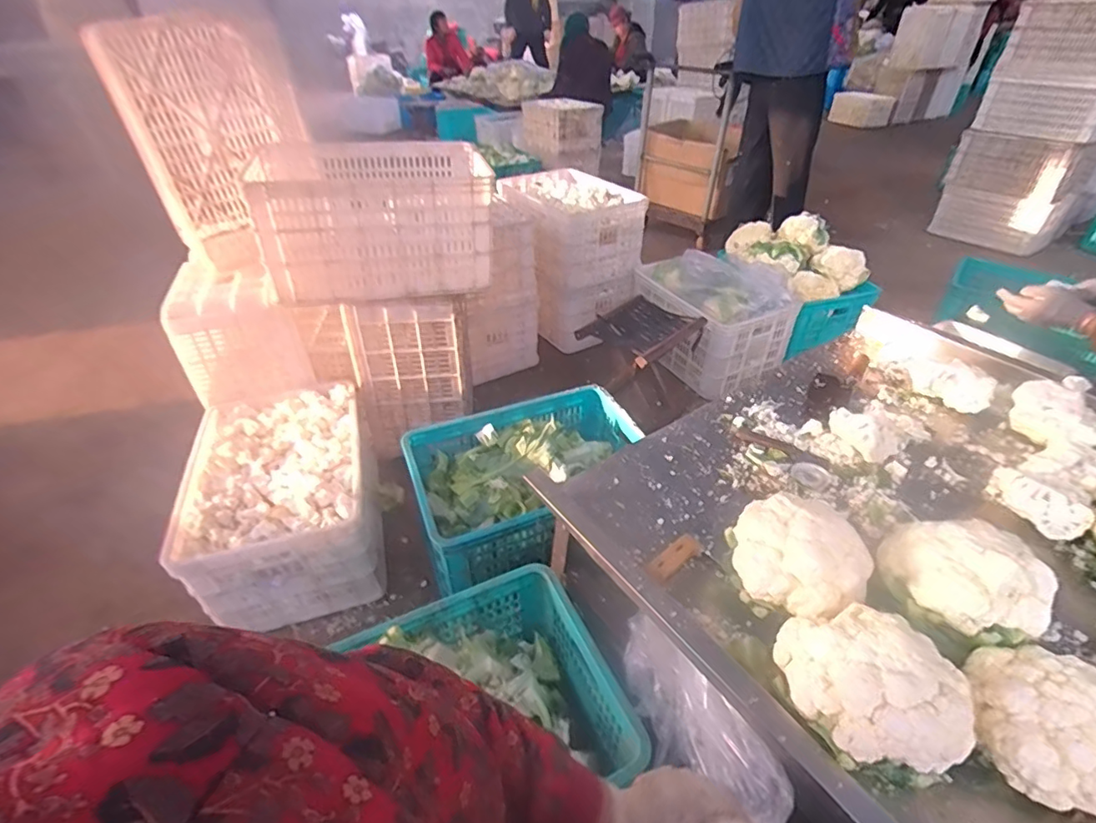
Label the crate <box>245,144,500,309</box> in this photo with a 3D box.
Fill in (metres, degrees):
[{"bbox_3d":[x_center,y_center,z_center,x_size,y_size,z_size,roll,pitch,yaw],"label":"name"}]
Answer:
[{"bbox_3d":[-0.388,-0.462,1.257,0.482,0.251,0.366,-9,39,-11],"label":"crate"}]

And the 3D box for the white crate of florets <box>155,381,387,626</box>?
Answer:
[{"bbox_3d":[-0.589,0.201,1.208,0.361,0.246,0.512,-13,40,-15],"label":"white crate of florets"}]

